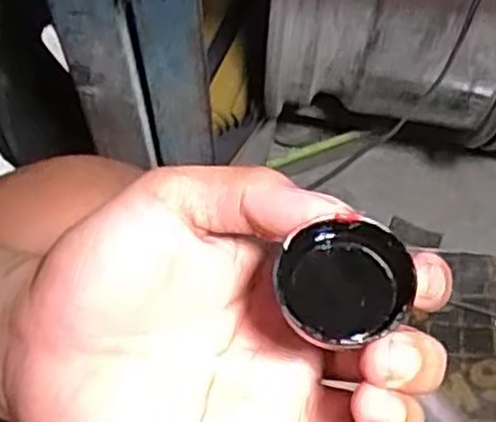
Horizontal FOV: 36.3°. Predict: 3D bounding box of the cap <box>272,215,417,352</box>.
[{"bbox_3d":[0.027,0.020,0.211,0.035,0.010,0.037,-1,59,2],"label":"cap"}]

